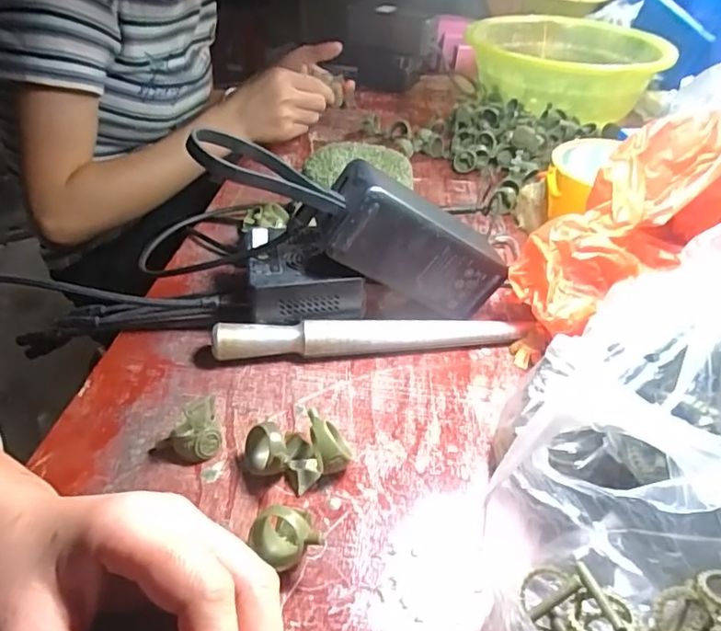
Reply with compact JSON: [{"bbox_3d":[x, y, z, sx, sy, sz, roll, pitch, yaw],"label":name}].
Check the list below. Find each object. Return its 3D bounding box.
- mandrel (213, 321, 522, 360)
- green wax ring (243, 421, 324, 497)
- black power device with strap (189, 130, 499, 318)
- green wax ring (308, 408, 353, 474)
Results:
[{"bbox_3d":[0.009,0.016,0.373,0.207,0.025,0.019,-2,39,-5],"label":"mandrel"},{"bbox_3d":[-0.042,0.075,0.294,0.036,0.026,0.031,-9,40,-12],"label":"green wax ring"},{"bbox_3d":[0.003,-0.060,0.353,0.222,0.071,0.055,25,30,-27],"label":"black power device with strap"},{"bbox_3d":[-0.019,0.069,0.301,0.014,0.028,0.034,-15,41,-20],"label":"green wax ring"}]

